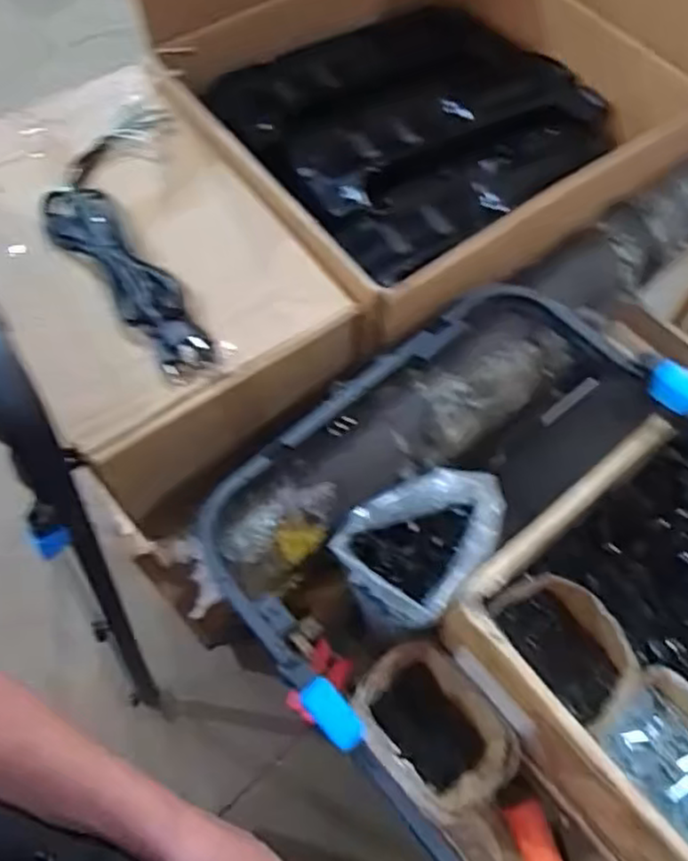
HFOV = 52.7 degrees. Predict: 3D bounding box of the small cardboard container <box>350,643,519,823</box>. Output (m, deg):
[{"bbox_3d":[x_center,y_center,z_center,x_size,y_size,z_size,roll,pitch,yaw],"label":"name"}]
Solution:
[{"bbox_3d":[0.100,0.327,0.768,0.126,0.088,0.175,-40,68,-19],"label":"small cardboard container"}]

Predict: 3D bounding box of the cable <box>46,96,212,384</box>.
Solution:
[{"bbox_3d":[-0.267,-0.232,0.823,0.171,0.030,0.427,-13,62,-6],"label":"cable"}]

